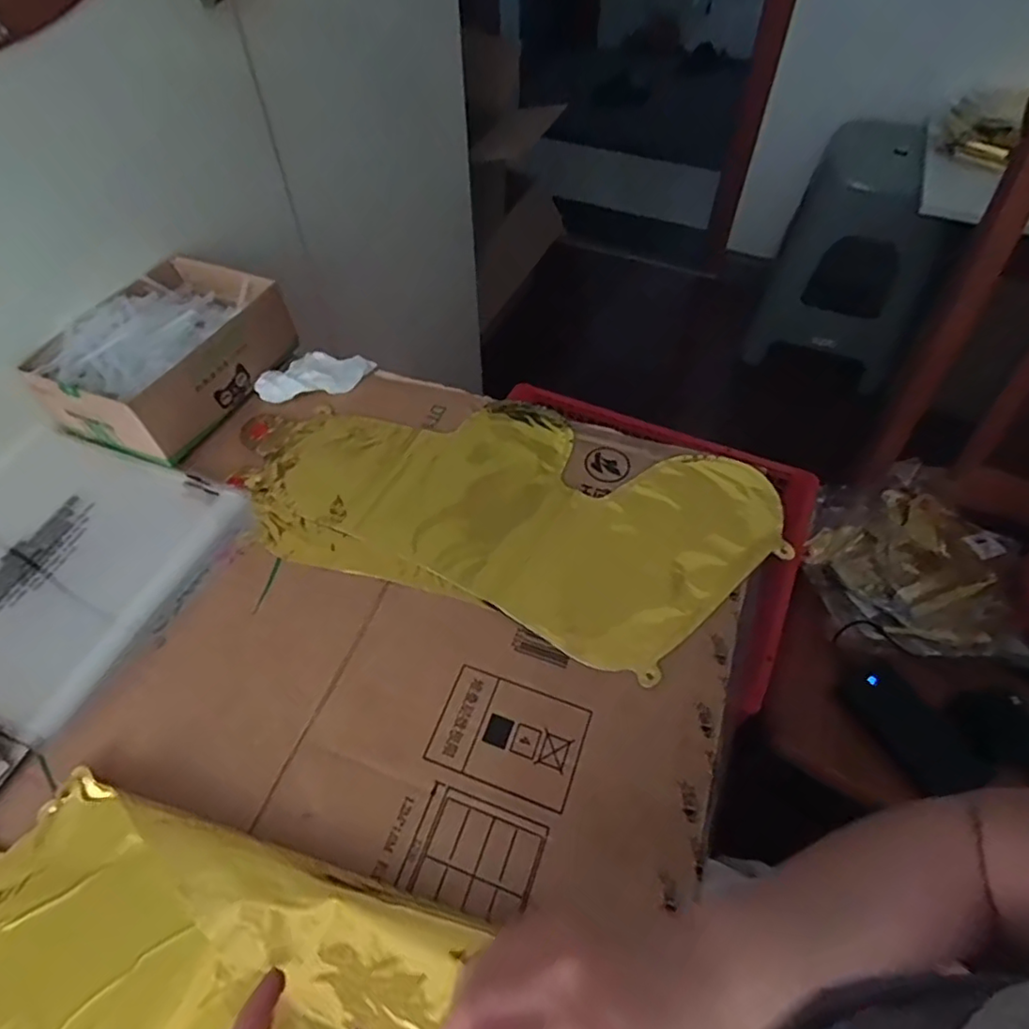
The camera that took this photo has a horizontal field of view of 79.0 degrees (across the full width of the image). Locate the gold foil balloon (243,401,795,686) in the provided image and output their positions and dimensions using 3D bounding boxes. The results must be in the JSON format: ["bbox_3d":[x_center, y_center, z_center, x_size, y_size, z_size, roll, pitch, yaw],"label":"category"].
[{"bbox_3d":[-0.012,-0.014,0.489,0.402,0.013,0.201,17,55,13],"label":"gold foil balloon"}]

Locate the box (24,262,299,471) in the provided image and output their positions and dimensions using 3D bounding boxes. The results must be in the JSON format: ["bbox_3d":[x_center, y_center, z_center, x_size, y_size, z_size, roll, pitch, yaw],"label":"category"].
[{"bbox_3d":[-0.299,-0.141,0.546,0.131,0.074,0.182,17,55,14],"label":"box"}]

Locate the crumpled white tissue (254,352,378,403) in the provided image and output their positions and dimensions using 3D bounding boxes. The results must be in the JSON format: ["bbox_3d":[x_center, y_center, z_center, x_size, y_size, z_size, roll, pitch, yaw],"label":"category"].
[{"bbox_3d":[-0.182,-0.130,0.571,0.102,0.018,0.044,-12,54,-8],"label":"crumpled white tissue"}]

